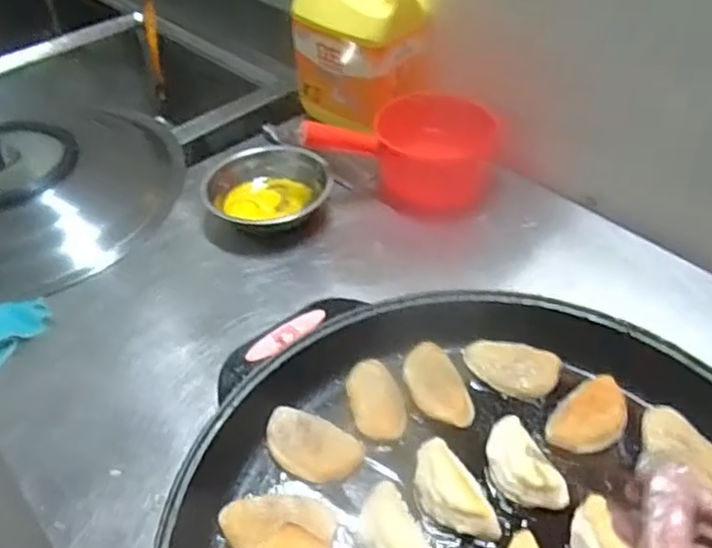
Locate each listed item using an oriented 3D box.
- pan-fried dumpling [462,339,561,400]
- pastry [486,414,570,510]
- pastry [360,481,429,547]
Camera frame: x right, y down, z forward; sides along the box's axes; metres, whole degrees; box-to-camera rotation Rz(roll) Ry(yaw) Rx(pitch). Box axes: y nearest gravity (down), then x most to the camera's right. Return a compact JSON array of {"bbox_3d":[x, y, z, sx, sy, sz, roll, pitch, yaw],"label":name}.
[{"bbox_3d":[0.163,0.095,0.697,0.094,0.019,0.062,18,47,15],"label":"pan-fried dumpling"},{"bbox_3d":[0.151,0.174,0.614,0.051,0.026,0.095,-16,48,-18],"label":"pastry"},{"bbox_3d":[0.034,0.221,0.562,0.048,0.021,0.094,-15,47,-18],"label":"pastry"}]

